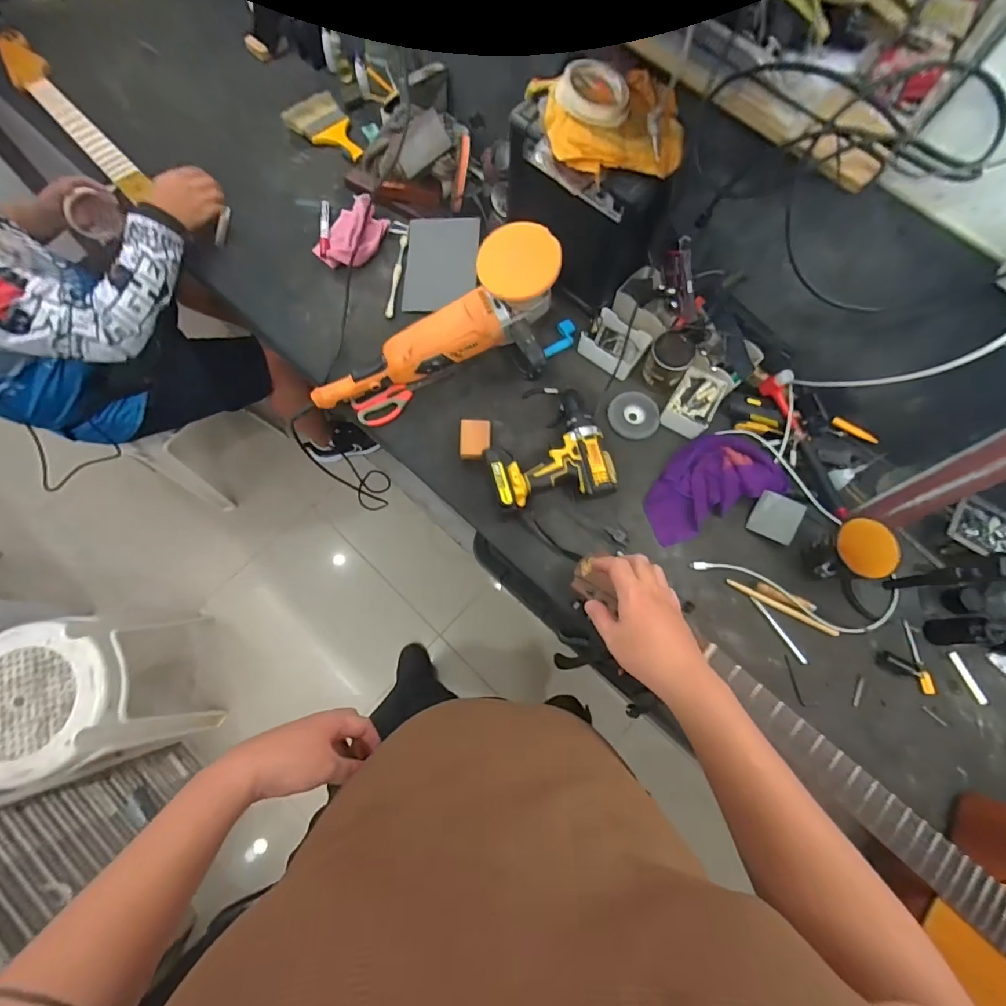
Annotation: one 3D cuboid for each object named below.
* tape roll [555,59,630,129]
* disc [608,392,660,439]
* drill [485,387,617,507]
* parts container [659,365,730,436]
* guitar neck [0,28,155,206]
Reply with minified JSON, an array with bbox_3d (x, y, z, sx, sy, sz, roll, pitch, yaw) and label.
[{"bbox_3d":[0.125,-0.554,0.619,0.099,0.026,0.099,1,74,-2],"label":"tape roll"},{"bbox_3d":[0.237,-0.159,0.828,0.089,0.011,0.086,1,74,-2],"label":"disc"},{"bbox_3d":[0.069,-0.108,0.773,0.197,0.065,0.220,-10,74,-5],"label":"drill"},{"bbox_3d":[0.337,-0.176,0.809,0.079,0.038,0.111,29,75,6],"label":"parts container"},{"bbox_3d":[-0.921,-0.823,0.961,0.076,0.033,0.632,-40,79,-12],"label":"guitar neck"}]

